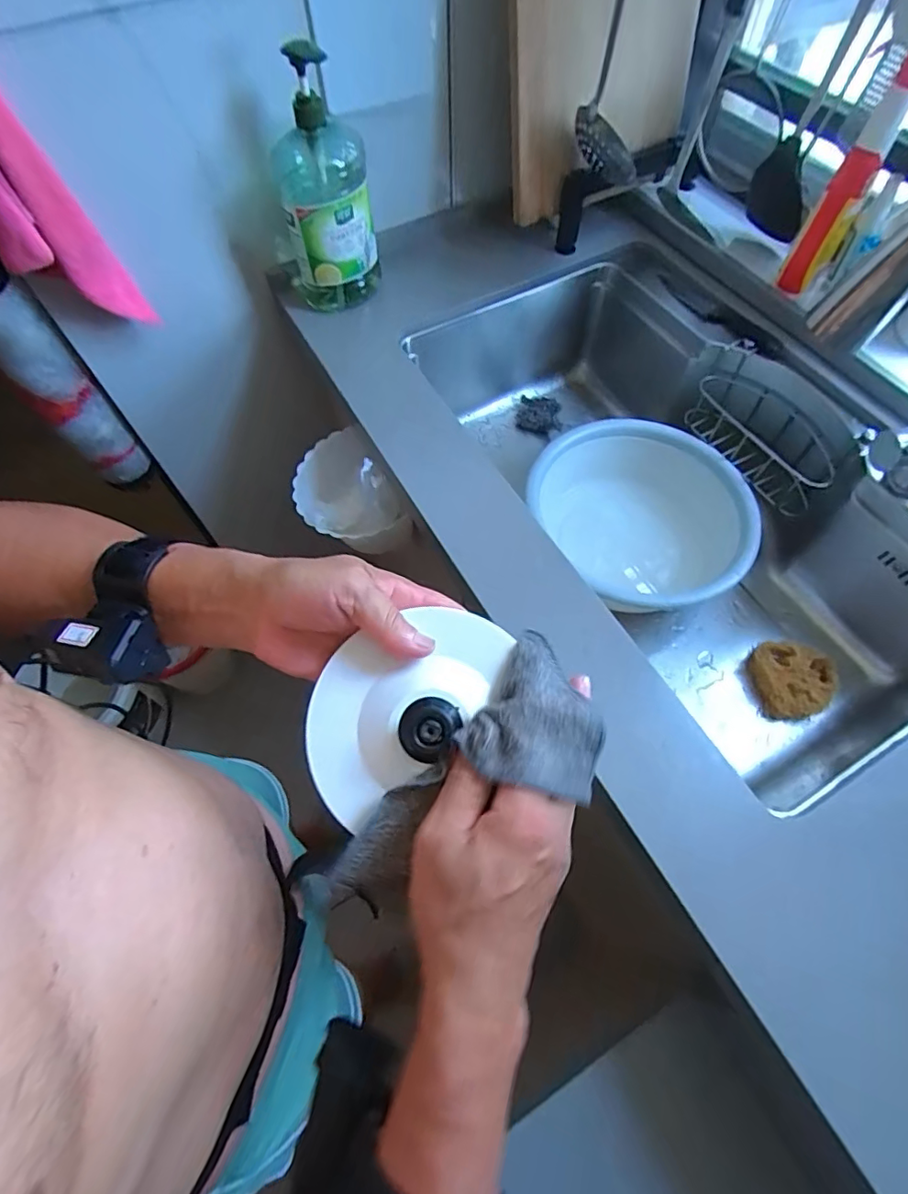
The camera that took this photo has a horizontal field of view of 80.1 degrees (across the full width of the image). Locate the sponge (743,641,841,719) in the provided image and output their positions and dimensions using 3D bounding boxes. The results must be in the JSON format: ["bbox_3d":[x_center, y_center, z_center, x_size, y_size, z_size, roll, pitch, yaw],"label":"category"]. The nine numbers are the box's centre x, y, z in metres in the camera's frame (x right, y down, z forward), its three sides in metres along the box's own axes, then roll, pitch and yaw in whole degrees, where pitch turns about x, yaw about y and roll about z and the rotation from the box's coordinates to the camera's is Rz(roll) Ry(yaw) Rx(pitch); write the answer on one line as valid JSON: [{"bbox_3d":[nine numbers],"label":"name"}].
[{"bbox_3d":[0.454,0.112,0.721,0.095,0.039,0.096,-5,63,-2],"label":"sponge"}]

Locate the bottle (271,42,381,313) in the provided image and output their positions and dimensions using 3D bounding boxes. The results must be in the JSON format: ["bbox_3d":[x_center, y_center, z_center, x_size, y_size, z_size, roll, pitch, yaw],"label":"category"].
[{"bbox_3d":[-0.169,-0.514,0.714,0.120,0.262,0.095,-11,63,-5],"label":"bottle"}]

